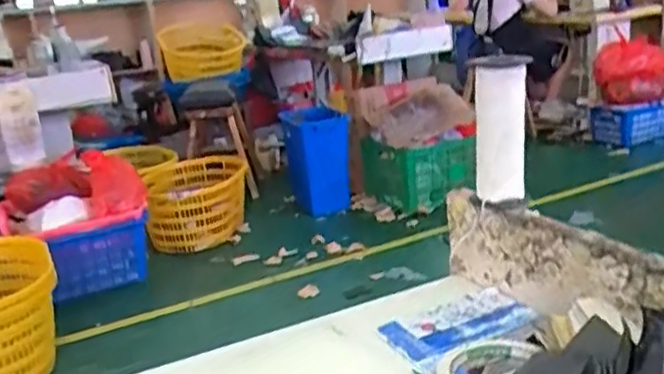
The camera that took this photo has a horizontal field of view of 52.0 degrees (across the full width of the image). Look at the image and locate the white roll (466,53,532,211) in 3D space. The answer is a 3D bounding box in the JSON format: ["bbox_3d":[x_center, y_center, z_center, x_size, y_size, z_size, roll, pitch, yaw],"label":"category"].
[{"bbox_3d":[0.167,-0.055,0.674,0.046,0.148,0.048,5,20,32],"label":"white roll"}]

